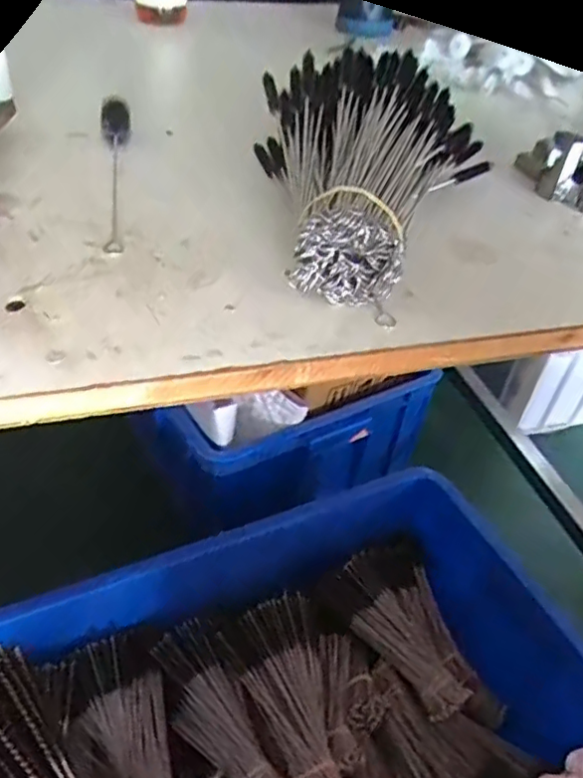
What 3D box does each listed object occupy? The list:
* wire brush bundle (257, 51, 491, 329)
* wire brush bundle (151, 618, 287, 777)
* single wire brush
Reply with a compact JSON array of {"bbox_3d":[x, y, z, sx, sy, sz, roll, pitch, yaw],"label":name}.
[{"bbox_3d":[0.032,-0.127,0.336,0.135,0.065,0.193,14,42,9],"label":"wire brush bundle"},{"bbox_3d":[-0.076,0.336,0.628,0.072,0.053,0.186,-19,47,-26],"label":"wire brush bundle"},{"bbox_3d":[-0.108,-0.136,0.368,0.019,0.021,0.180,-3,42,-11],"label":"single wire brush"}]

